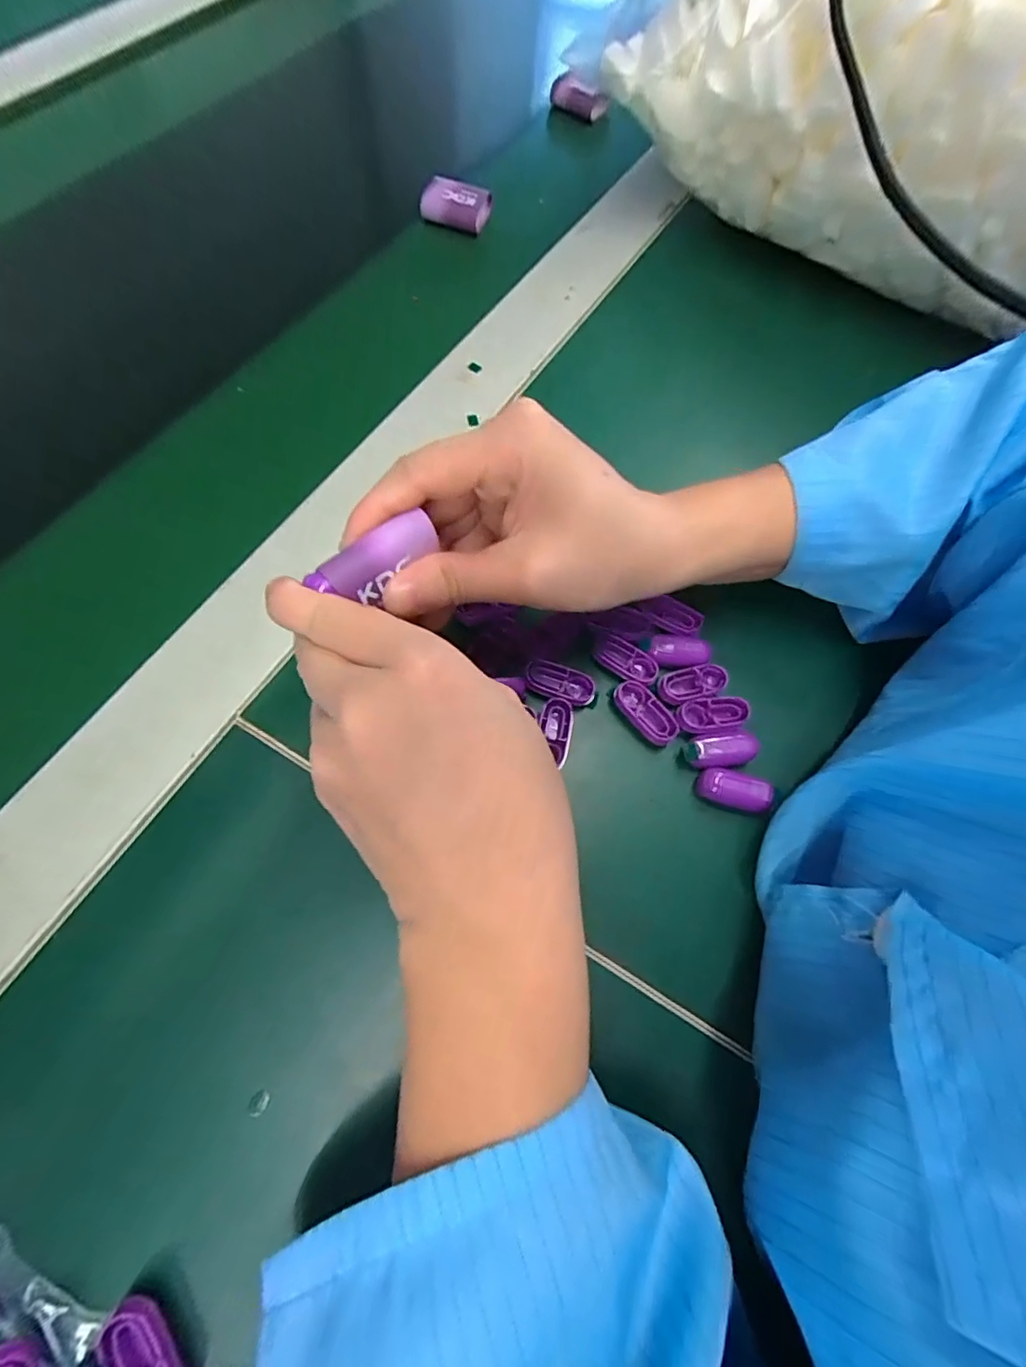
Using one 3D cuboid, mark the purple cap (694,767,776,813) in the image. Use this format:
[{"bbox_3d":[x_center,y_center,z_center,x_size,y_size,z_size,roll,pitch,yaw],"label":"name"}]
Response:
[{"bbox_3d":[0.100,0.048,0.246,0.031,0.010,0.015,17,68,3],"label":"purple cap"}]

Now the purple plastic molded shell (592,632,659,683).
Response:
[{"bbox_3d":[0.055,-0.011,0.264,0.032,0.006,0.015,35,70,10],"label":"purple plastic molded shell"}]

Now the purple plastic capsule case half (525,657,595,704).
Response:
[{"bbox_3d":[0.022,-0.001,0.255,0.032,0.005,0.015,18,68,3],"label":"purple plastic capsule case half"}]

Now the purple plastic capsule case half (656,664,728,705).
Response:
[{"bbox_3d":[0.086,0.001,0.260,0.034,0.006,0.016,-13,70,-9],"label":"purple plastic capsule case half"}]

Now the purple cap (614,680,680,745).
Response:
[{"bbox_3d":[0.062,0.013,0.255,0.016,0.006,0.033,-41,76,-17],"label":"purple cap"}]

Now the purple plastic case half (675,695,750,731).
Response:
[{"bbox_3d":[0.094,0.015,0.257,0.035,0.007,0.016,-8,69,-7],"label":"purple plastic case half"}]

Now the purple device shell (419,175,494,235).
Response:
[{"bbox_3d":[-0.041,-0.339,0.385,0.046,0.019,0.023,18,68,4],"label":"purple device shell"}]

